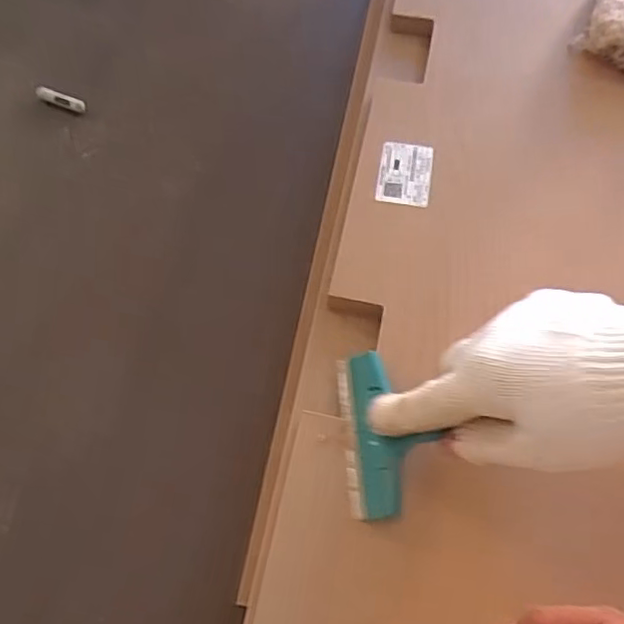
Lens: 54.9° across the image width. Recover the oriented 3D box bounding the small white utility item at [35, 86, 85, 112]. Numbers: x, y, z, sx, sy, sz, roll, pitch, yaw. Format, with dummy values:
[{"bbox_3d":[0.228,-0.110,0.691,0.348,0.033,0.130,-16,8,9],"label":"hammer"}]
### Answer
[{"bbox_3d":[-0.271,-0.229,0.647,0.059,0.010,0.011,21,65,9],"label":"small white utility item"}]

